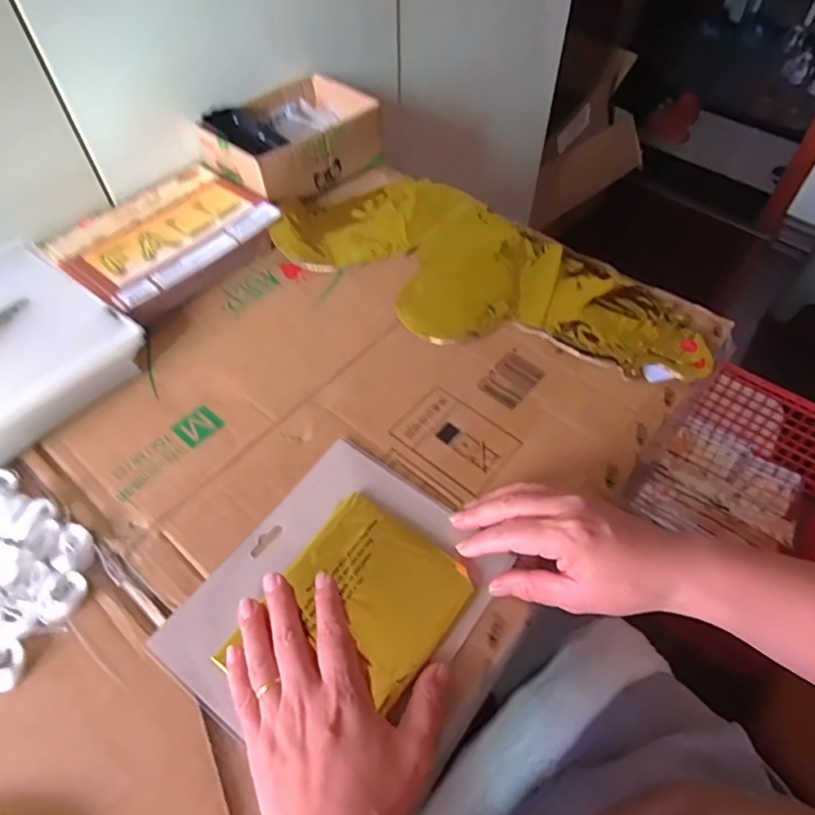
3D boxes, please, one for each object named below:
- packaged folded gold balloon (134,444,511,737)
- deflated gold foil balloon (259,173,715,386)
[{"bbox_3d":[-0.047,0.128,0.375,0.163,0.010,0.193,32,61,21],"label":"packaged folded gold balloon"},{"bbox_3d":[0.079,-0.137,0.559,0.431,0.010,0.201,33,61,21],"label":"deflated gold foil balloon"}]

